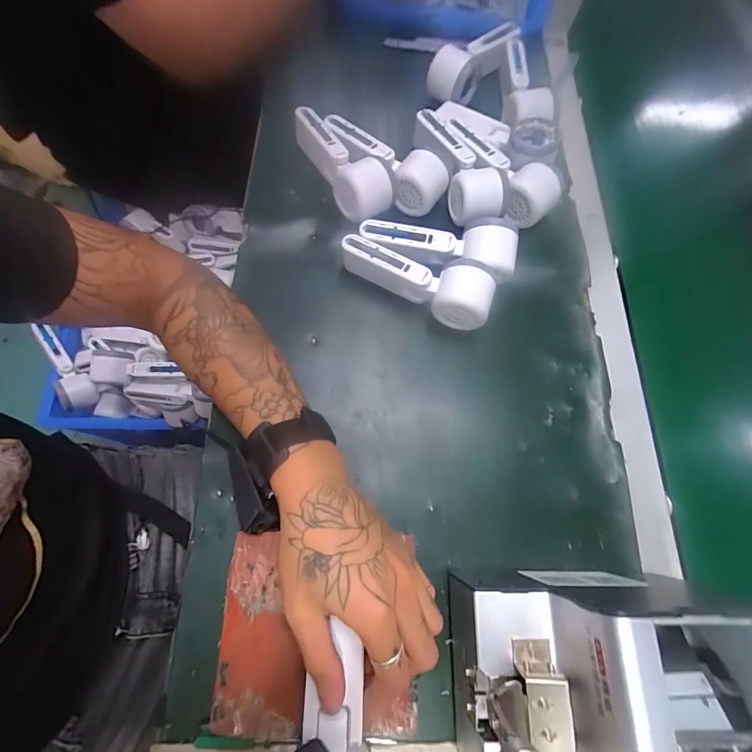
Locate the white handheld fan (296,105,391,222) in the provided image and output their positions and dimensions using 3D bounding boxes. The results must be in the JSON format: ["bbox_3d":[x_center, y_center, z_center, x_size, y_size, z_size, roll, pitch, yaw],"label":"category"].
[{"bbox_3d":[-0.041,-0.251,0.457,0.057,0.067,0.152,-27,75,-13],"label":"white handheld fan"}]

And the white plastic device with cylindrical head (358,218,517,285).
[{"bbox_3d":[0.068,-0.132,0.408,0.171,0.046,0.057,6,70,-3],"label":"white plastic device with cylindrical head"}]

